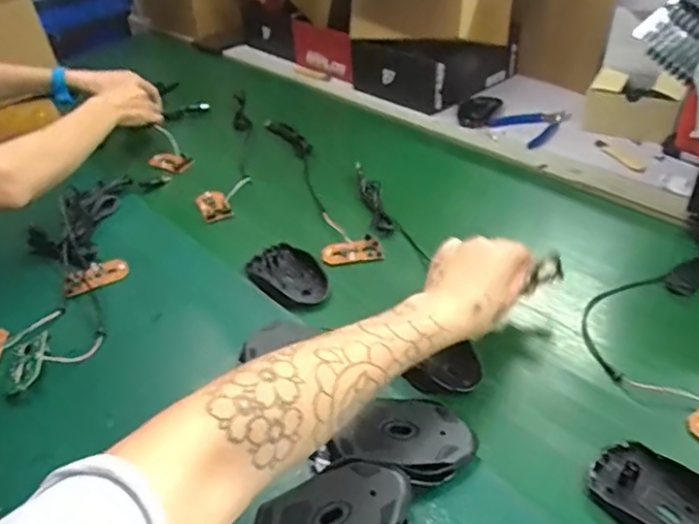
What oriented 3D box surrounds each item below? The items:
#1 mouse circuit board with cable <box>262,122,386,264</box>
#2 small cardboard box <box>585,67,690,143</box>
[{"bbox_3d":[-0.049,-0.117,0.841,0.070,0.038,0.399,-13,39,-10],"label":"mouse circuit board with cable"},{"bbox_3d":[0.427,-0.237,0.882,0.125,0.065,0.103,17,44,25],"label":"small cardboard box"}]

